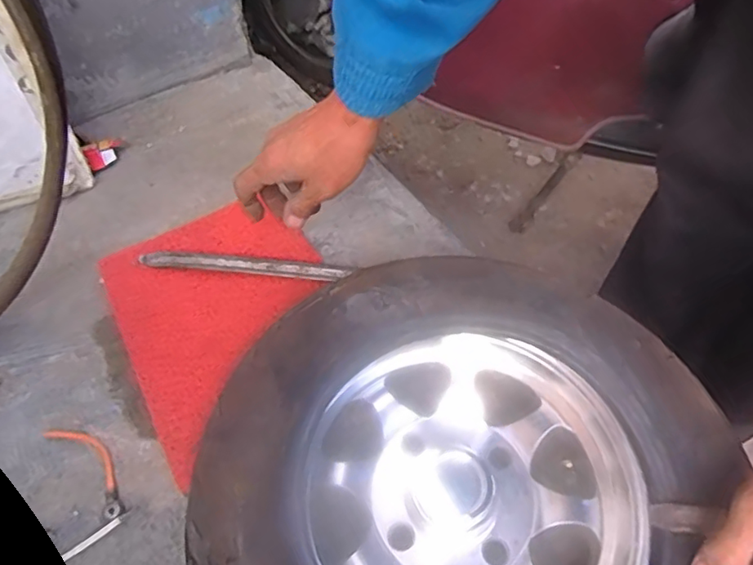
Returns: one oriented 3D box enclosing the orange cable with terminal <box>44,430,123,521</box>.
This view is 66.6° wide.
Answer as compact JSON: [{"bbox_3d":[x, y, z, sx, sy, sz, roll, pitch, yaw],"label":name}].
[{"bbox_3d":[-0.251,0.158,0.505,0.112,0.008,0.031,37,63,23],"label":"orange cable with terminal"}]

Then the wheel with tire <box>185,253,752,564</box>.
[{"bbox_3d":[0.065,0.167,0.424,0.355,0.110,0.362,0,55,0],"label":"wheel with tire"}]

